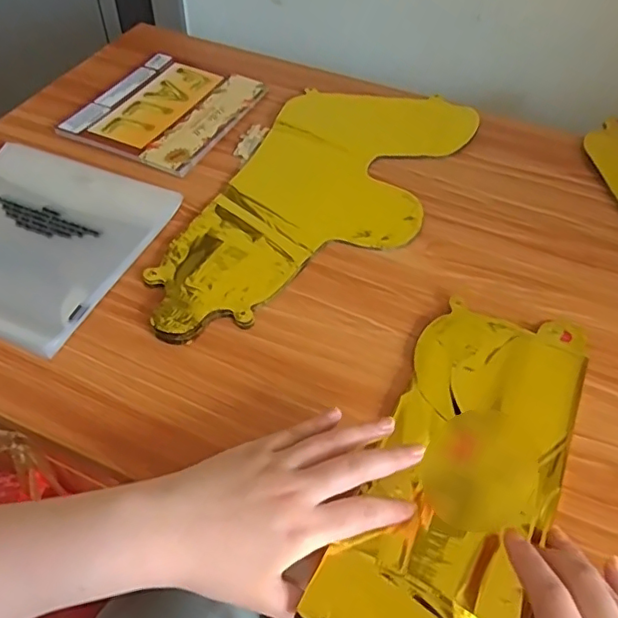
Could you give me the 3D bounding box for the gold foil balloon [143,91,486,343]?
[{"bbox_3d":[0.009,-0.110,0.560,0.195,0.008,0.405,23,55,15],"label":"gold foil balloon"}]

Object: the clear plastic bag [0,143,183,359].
[{"bbox_3d":[-0.254,-0.067,0.513,0.199,0.013,0.197,17,54,12],"label":"clear plastic bag"}]

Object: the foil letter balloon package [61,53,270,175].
[{"bbox_3d":[-0.162,-0.230,0.650,0.162,0.007,0.185,22,55,15],"label":"foil letter balloon package"}]

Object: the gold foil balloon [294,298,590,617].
[{"bbox_3d":[0.109,0.103,0.385,0.119,0.023,0.279,22,52,15],"label":"gold foil balloon"}]

